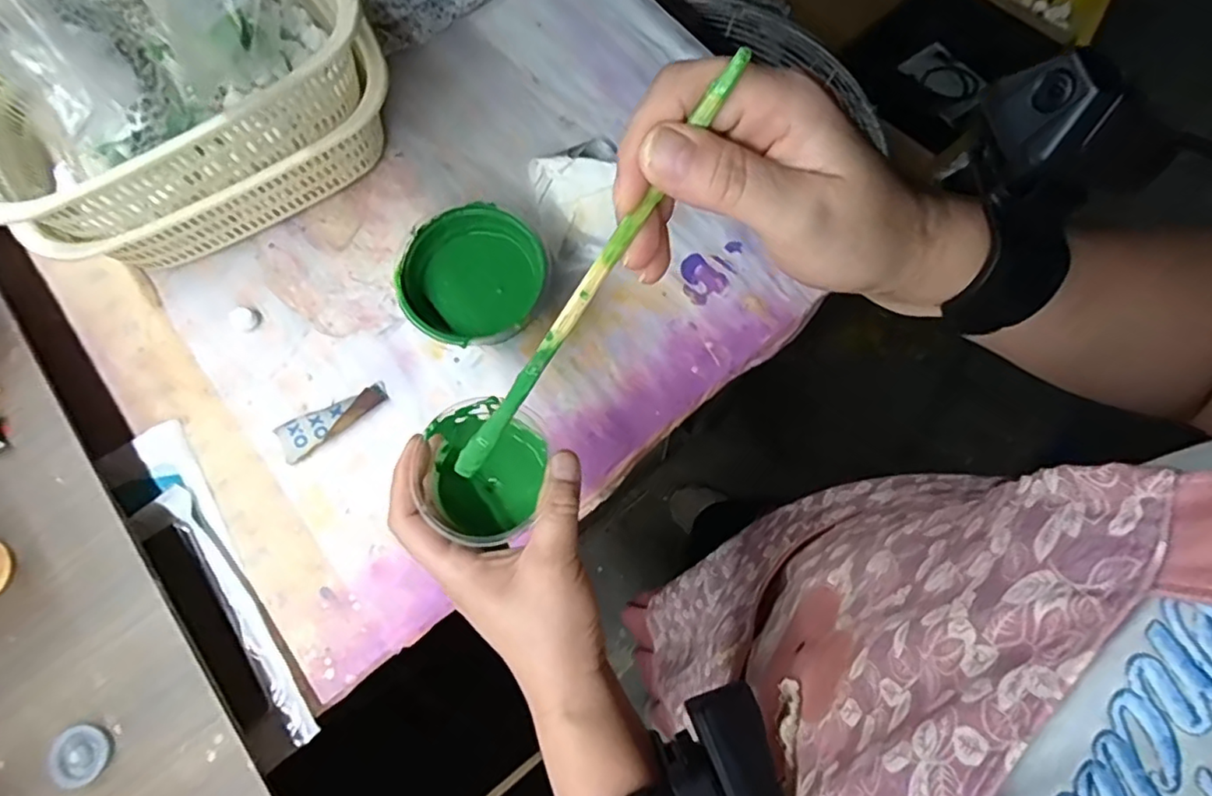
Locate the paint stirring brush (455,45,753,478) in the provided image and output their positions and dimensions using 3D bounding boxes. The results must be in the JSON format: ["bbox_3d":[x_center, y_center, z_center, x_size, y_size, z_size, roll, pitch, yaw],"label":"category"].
[{"bbox_3d":[-0.012,-0.032,0.225,0.008,0.005,0.192,46,123,12],"label":"paint stirring brush"}]

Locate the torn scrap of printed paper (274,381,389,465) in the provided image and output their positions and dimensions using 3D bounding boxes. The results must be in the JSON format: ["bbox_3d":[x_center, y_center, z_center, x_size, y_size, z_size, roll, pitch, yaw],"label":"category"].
[{"bbox_3d":[-0.221,0.017,0.506,0.091,0.008,0.031,-29,76,-6],"label":"torn scrap of printed paper"}]

